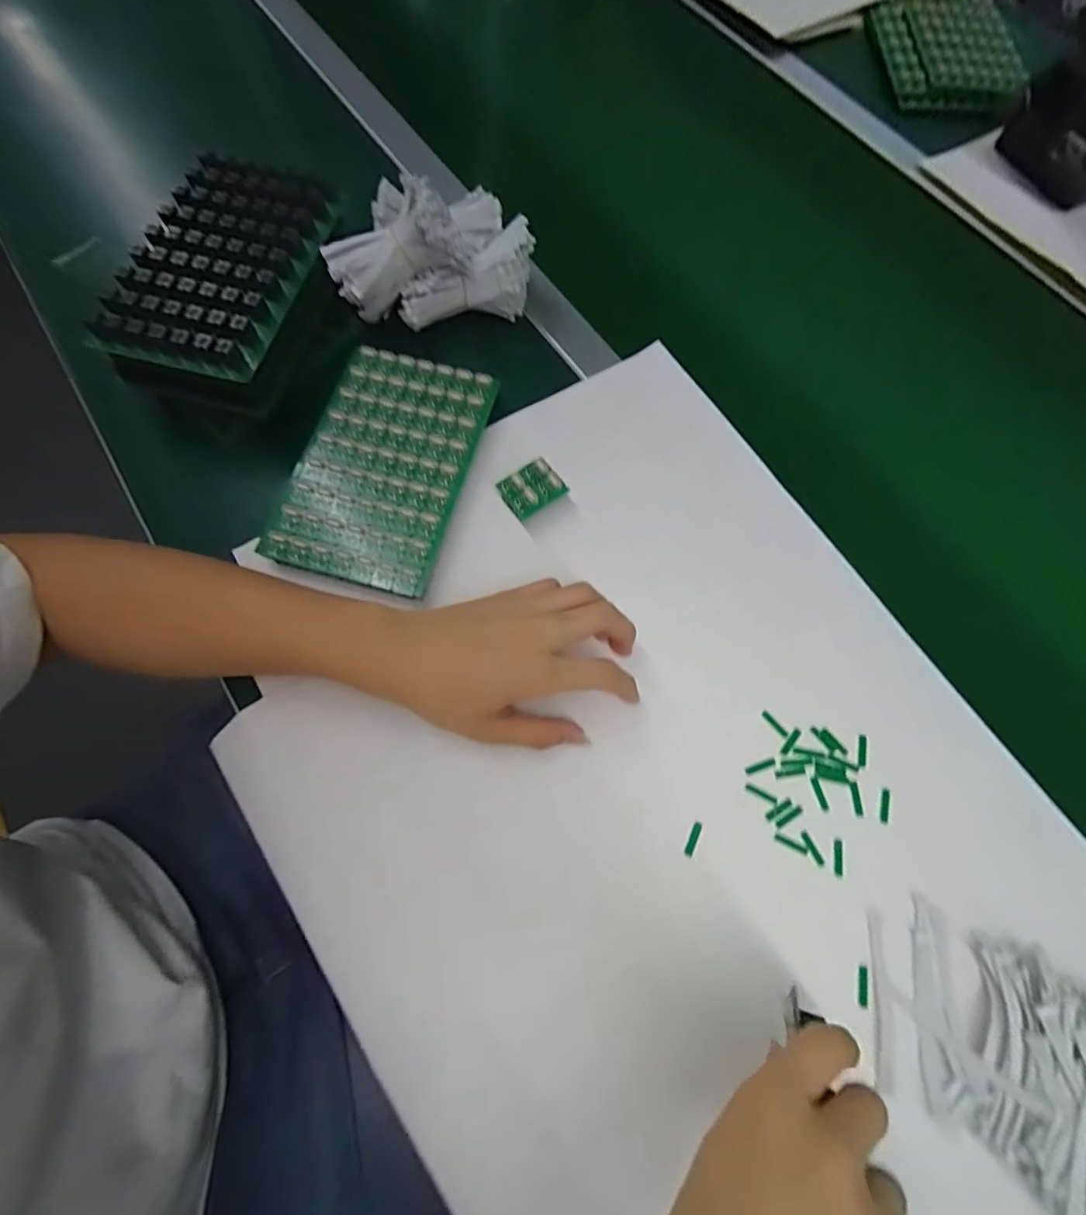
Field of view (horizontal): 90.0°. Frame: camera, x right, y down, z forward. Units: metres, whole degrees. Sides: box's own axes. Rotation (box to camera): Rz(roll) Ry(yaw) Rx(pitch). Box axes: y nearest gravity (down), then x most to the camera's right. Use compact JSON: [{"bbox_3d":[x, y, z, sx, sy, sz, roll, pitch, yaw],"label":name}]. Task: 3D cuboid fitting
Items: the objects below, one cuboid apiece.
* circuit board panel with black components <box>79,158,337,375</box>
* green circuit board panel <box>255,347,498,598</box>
[{"bbox_3d":[-0.234,-0.253,0.395,0.112,0.022,0.178,15,71,3],"label":"circuit board panel with black components"},{"bbox_3d":[-0.118,-0.108,0.405,0.120,0.009,0.187,15,71,3],"label":"green circuit board panel"}]

